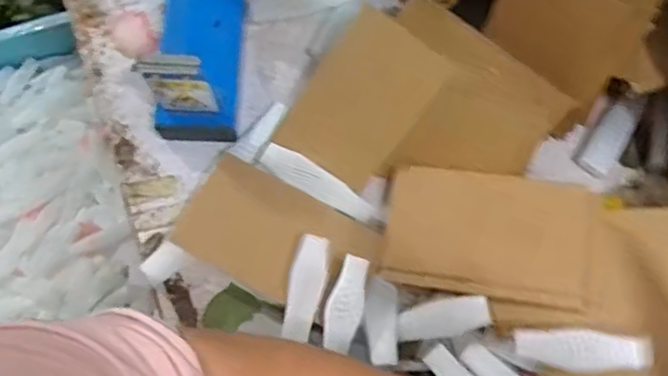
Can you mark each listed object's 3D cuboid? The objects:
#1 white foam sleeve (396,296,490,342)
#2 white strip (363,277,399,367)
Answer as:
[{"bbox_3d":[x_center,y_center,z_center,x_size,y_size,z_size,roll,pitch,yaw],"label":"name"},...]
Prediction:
[{"bbox_3d":[0.079,0.095,0.504,0.066,0.014,0.026,-10,78,-2],"label":"white foam sleeve"},{"bbox_3d":[0.034,0.095,0.491,0.024,0.012,0.060,1,78,0],"label":"white strip"}]

